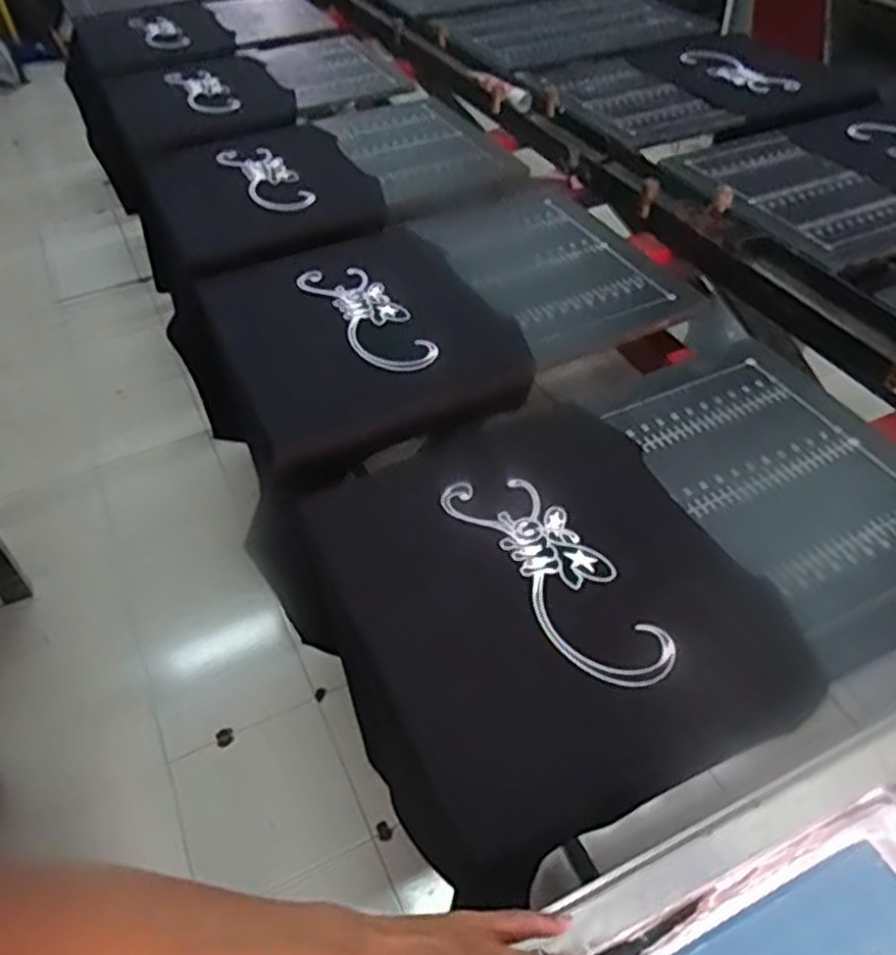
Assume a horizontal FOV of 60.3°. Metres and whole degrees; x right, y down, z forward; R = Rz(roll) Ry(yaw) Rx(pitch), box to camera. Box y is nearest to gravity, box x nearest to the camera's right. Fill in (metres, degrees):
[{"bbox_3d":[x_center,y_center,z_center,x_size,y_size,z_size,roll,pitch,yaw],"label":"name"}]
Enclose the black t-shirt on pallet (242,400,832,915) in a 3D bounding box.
[{"bbox_3d":[0.060,0.114,0.725,0.371,0.041,0.420,-30,57,-7],"label":"black t-shirt on pallet"}]

